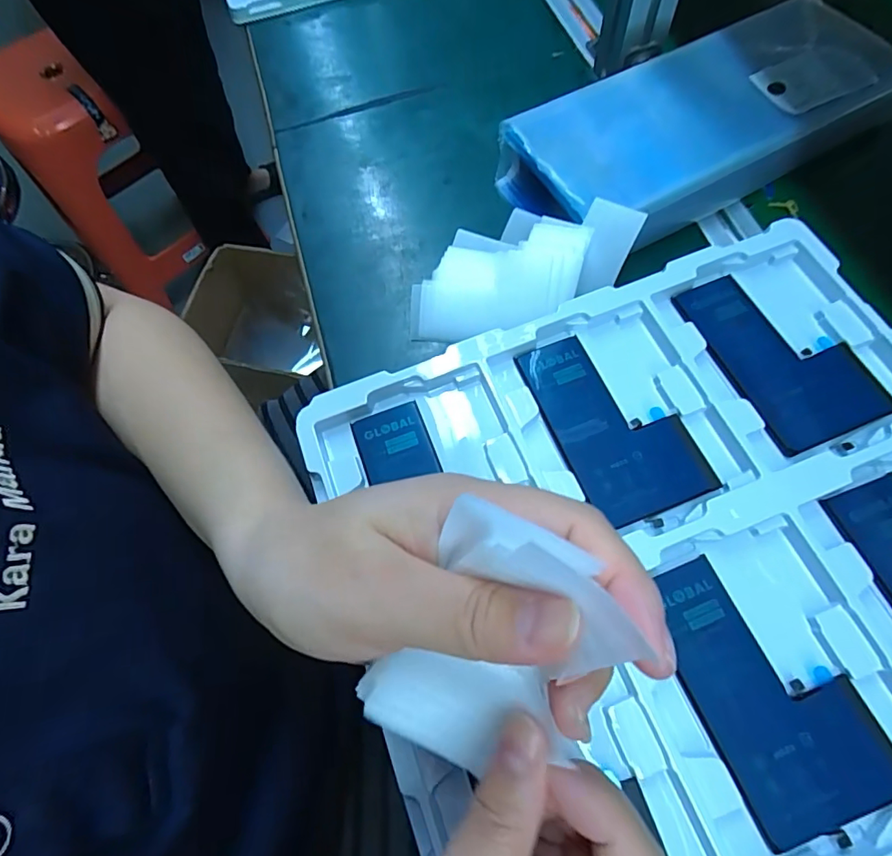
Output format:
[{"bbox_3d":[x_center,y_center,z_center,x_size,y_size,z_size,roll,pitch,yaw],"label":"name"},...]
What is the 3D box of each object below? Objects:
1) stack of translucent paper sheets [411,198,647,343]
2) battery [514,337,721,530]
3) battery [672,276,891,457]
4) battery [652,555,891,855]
[{"bbox_3d":[0.048,-0.112,0.345,0.157,0.020,0.087,-19,66,11],"label":"stack of translucent paper sheets"},{"bbox_3d":[0.089,-0.005,0.268,0.065,0.004,0.107,-20,67,-5],"label":"battery"},{"bbox_3d":[0.184,-0.042,0.276,0.065,0.004,0.107,-21,67,-6],"label":"battery"},{"bbox_3d":[0.138,0.110,0.217,0.065,0.004,0.108,-22,67,-6],"label":"battery"}]

